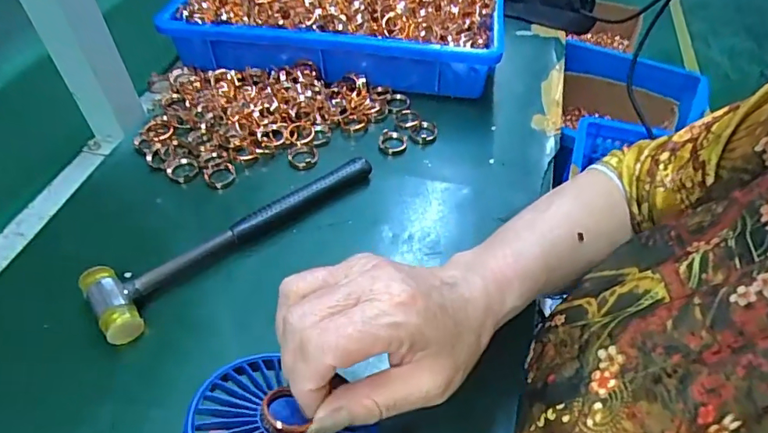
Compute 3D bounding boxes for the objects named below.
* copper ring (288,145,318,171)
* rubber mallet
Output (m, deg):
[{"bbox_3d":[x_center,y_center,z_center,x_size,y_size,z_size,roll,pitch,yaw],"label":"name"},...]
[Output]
[{"bbox_3d":[-0.076,-0.056,0.464,0.028,0.006,0.030,1,50,-1],"label":"copper ring"},{"bbox_3d":[-0.117,0.006,0.401,0.239,0.021,0.057,-37,60,-28],"label":"rubber mallet"}]

